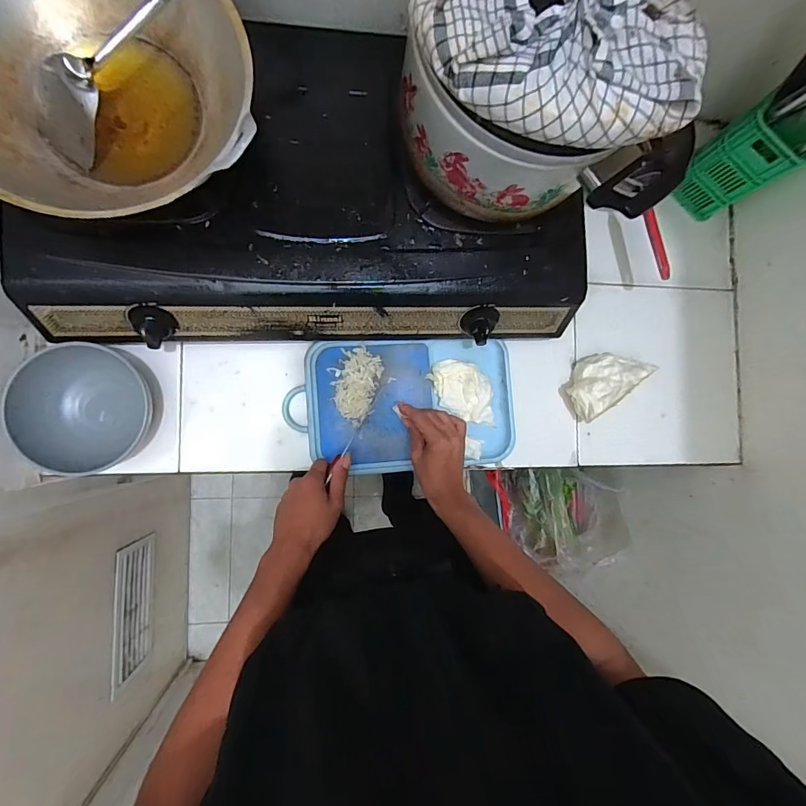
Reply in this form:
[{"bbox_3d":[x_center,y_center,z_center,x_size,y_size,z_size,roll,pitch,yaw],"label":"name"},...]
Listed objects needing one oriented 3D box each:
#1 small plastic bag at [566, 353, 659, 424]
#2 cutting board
[{"bbox_3d":[0.304,-0.035,0.655,0.122,0.087,0.070,-41,93,-8],"label":"small plastic bag"},{"bbox_3d":[0.000,0.001,0.631,0.336,0.031,0.191,-3,88,-8],"label":"cutting board"}]

